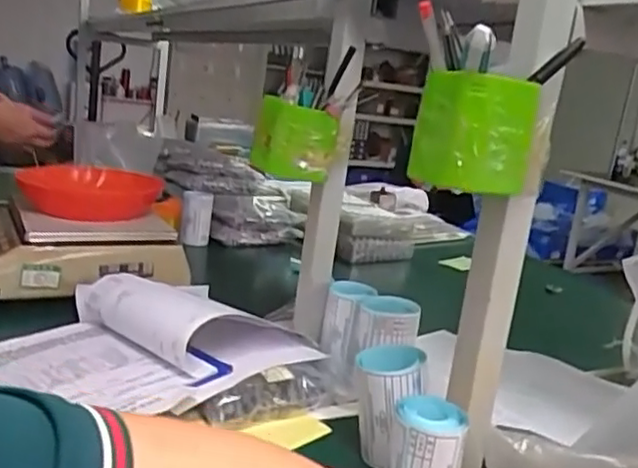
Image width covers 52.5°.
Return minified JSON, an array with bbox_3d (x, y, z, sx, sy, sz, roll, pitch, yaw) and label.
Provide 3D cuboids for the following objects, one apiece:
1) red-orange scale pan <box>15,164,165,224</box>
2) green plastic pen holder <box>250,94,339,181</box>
[{"bbox_3d":[-0.353,-0.062,1.025,0.191,0.064,0.183,5,14,-10],"label":"red-orange scale pan"},{"bbox_3d":[-0.029,-0.109,0.757,0.093,0.086,0.076,7,14,-4],"label":"green plastic pen holder"}]

